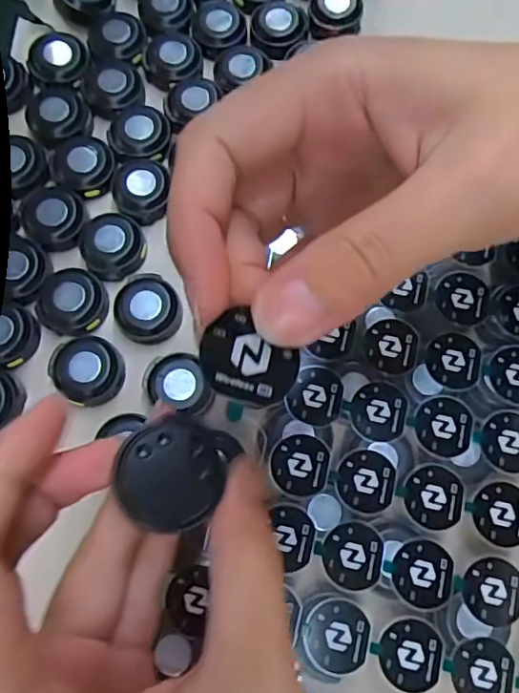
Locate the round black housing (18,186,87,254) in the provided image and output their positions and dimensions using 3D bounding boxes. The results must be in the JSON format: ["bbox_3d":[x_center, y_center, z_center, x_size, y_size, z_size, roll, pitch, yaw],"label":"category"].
[{"bbox_3d":[-0.098,-0.060,0.255,0.028,0.011,0.029,0,74,-1],"label":"round black housing"}]

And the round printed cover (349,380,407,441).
[{"bbox_3d":[0.050,0.027,0.225,0.023,0.004,0.024,0,74,-1],"label":"round printed cover"}]

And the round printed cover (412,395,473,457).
[{"bbox_3d":[0.076,0.032,0.223,0.024,0.004,0.024,0,74,-1],"label":"round printed cover"}]

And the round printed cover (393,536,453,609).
[{"bbox_3d":[0.063,0.087,0.208,0.022,0.004,0.023,0,74,-1],"label":"round printed cover"}]

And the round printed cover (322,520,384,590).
[{"bbox_3d":[0.036,0.081,0.210,0.023,0.004,0.024,0,74,-1],"label":"round printed cover"}]

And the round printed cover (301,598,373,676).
[{"bbox_3d":[0.029,0.108,0.203,0.024,0.004,0.024,0,74,-1],"label":"round printed cover"}]

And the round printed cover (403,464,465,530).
[{"bbox_3d":[0.070,0.059,0.215,0.023,0.004,0.024,0,74,-1],"label":"round printed cover"}]

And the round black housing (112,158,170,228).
[{"bbox_3d":[-0.057,-0.075,0.260,0.026,0.010,0.031,-4,74,-2],"label":"round black housing"}]

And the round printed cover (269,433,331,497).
[{"bbox_3d":[0.016,0.048,0.219,0.023,0.004,0.024,0,74,-1],"label":"round printed cover"}]

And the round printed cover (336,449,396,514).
[{"bbox_3d":[0.043,0.054,0.217,0.023,0.004,0.024,0,74,-1],"label":"round printed cover"}]

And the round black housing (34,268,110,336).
[{"bbox_3d":[-0.086,-0.020,0.244,0.031,0.011,0.030,0,74,-1],"label":"round black housing"}]

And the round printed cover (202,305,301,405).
[{"bbox_3d":[-0.003,0.003,0.127,0.023,0.004,0.019,41,70,-7],"label":"round printed cover"}]

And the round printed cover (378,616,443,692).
[{"bbox_3d":[0.056,0.114,0.200,0.023,0.004,0.024,0,74,-1],"label":"round printed cover"}]

